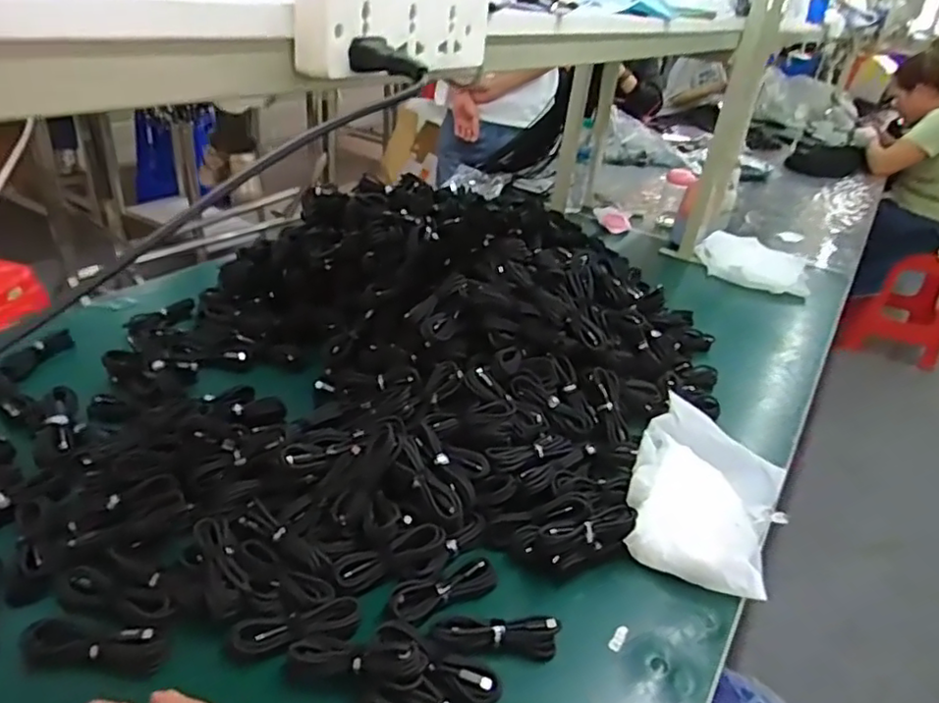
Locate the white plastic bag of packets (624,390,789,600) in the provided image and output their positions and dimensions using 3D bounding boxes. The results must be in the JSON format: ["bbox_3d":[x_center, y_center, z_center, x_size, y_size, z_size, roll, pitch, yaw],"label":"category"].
[{"bbox_3d":[0.272,0.155,0.730,0.165,0.064,0.241,17,31,17],"label":"white plastic bag of packets"}]

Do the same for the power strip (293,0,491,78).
[{"bbox_3d":[-0.044,-0.212,0.419,0.028,0.051,0.164,24,33,27],"label":"power strip"}]

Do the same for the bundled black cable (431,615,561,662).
[{"bbox_3d":[0.024,0.247,0.563,0.107,0.026,0.029,5,29,-3],"label":"bundled black cable"}]

